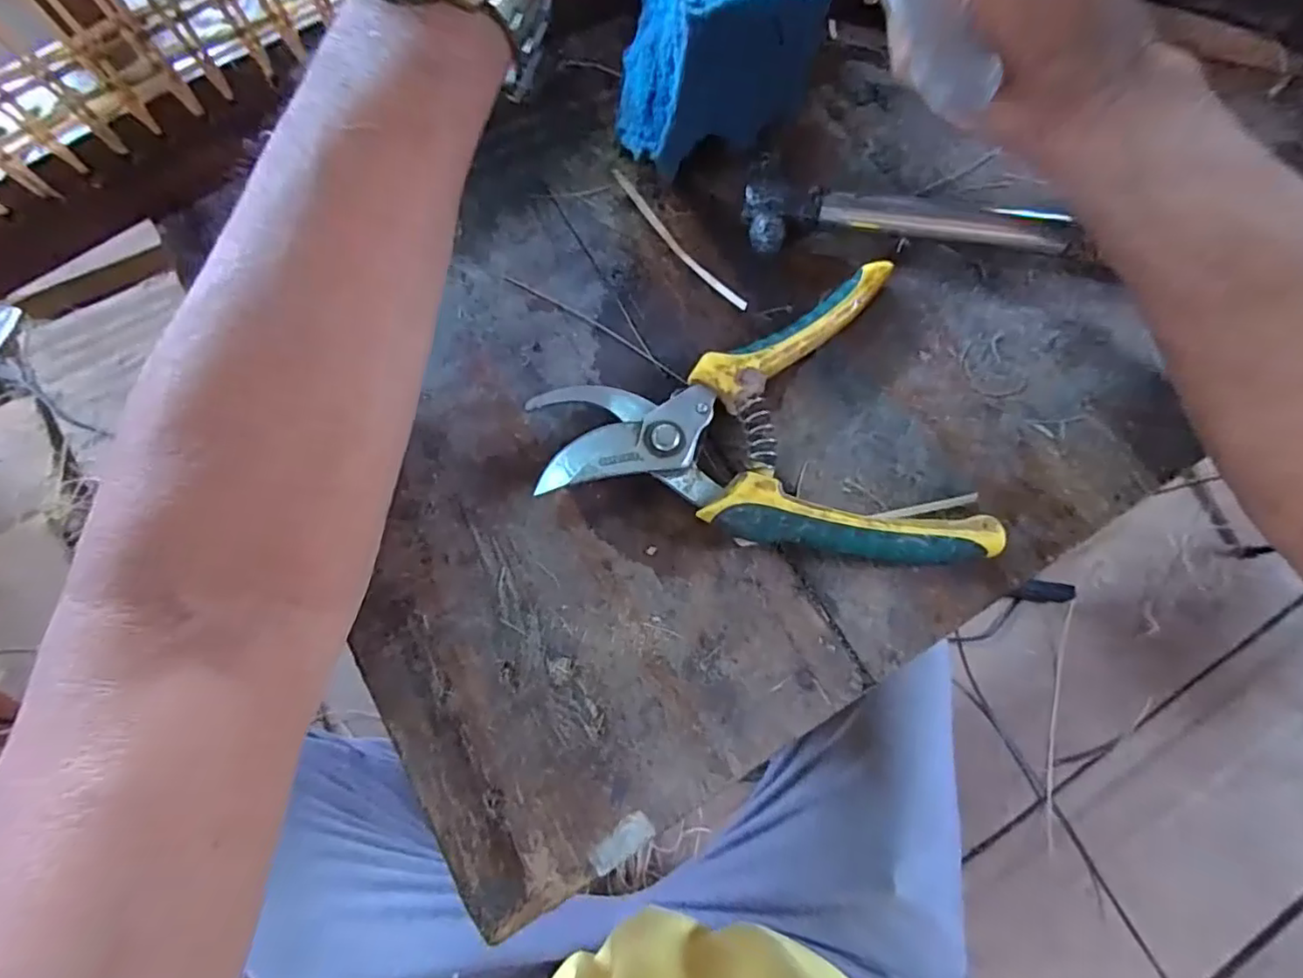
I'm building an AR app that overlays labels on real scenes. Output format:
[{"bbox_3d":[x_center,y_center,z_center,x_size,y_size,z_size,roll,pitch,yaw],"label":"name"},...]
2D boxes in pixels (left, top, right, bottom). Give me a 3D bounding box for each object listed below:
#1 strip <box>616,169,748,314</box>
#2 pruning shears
[{"bbox_3d":[0.014,-0.117,0.295,0.005,0.011,0.094,-37,78,-12],"label":"strip"},{"bbox_3d":[0.050,-0.040,0.268,0.184,0.020,0.127,8,73,1],"label":"pruning shears"}]

